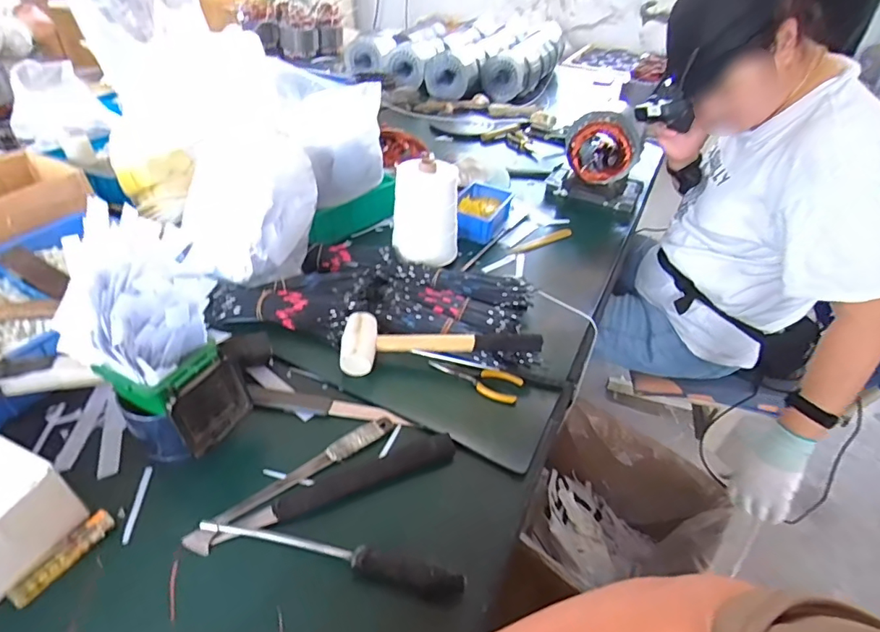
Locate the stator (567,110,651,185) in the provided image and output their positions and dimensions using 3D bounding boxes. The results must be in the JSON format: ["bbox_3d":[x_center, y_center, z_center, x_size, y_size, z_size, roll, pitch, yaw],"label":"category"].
[{"bbox_3d":[0.348,-0.365,1.027,0.155,0.136,0.091,16,41,13],"label":"stator"}]

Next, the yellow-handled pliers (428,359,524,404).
[{"bbox_3d":[0.044,0.084,0.631,0.122,0.015,0.043,12,40,8],"label":"yellow-handled pliers"}]

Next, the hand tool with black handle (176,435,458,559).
[{"bbox_3d":[-0.108,0.173,0.490,0.268,0.020,0.042,-13,43,-21],"label":"hand tool with black handle"}]

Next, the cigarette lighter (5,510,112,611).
[{"bbox_3d":[-0.336,0.216,0.434,0.021,0.012,0.085,20,42,17],"label":"cigarette lighter"}]

